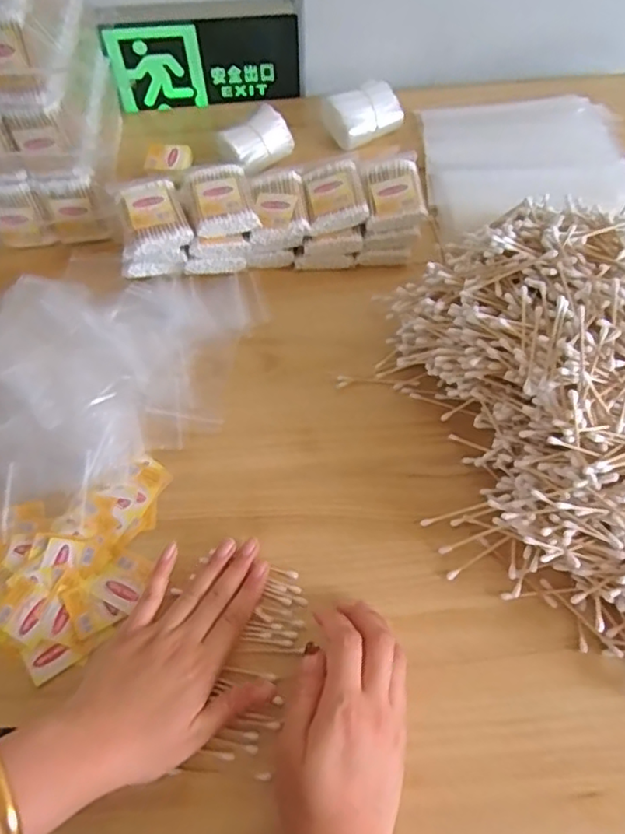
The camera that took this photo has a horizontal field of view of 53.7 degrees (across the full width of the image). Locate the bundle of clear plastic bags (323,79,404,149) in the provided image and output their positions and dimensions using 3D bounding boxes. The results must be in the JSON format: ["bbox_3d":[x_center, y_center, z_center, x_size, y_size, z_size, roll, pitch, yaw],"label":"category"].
[{"bbox_3d":[0.055,-0.338,0.684,0.078,0.041,0.054,-25,63,-12],"label":"bundle of clear plastic bags"}]

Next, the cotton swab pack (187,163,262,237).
[{"bbox_3d":[-0.085,-0.208,0.585,0.056,0.017,0.082,-11,61,-4],"label":"cotton swab pack"}]

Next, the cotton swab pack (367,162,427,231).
[{"bbox_3d":[0.078,-0.214,0.593,0.055,0.016,0.072,-3,67,1],"label":"cotton swab pack"}]

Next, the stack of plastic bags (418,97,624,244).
[{"bbox_3d":[0.230,-0.274,0.660,0.211,0.011,0.201,-2,61,1],"label":"stack of plastic bags"}]

